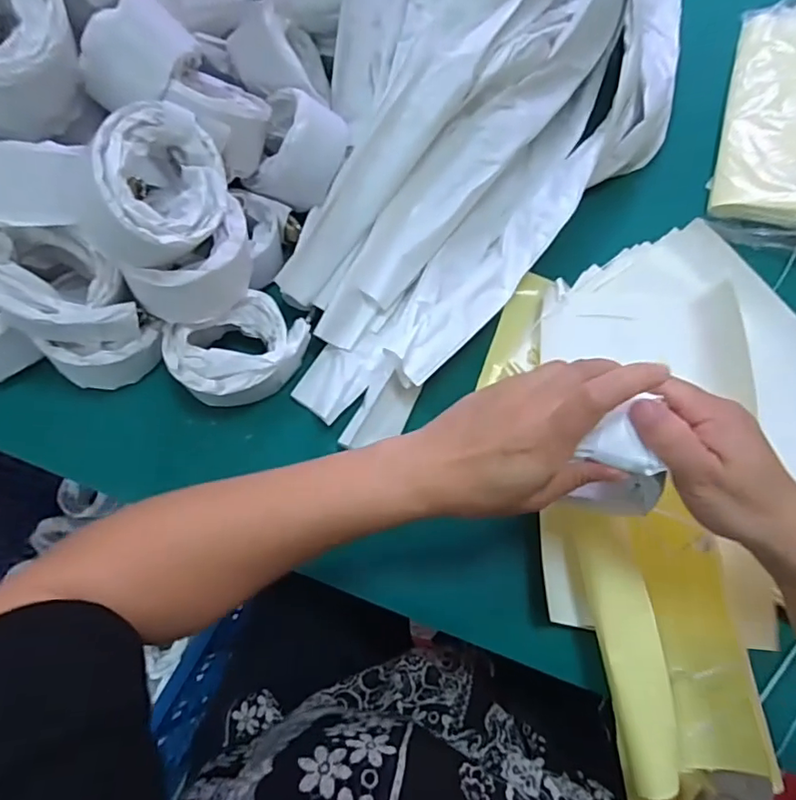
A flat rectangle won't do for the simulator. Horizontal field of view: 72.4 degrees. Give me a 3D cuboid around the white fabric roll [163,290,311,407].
[{"bbox_3d":[-0.127,-0.040,0.446,0.106,0.056,0.072,-22,72,-7],"label":"white fabric roll"}]

